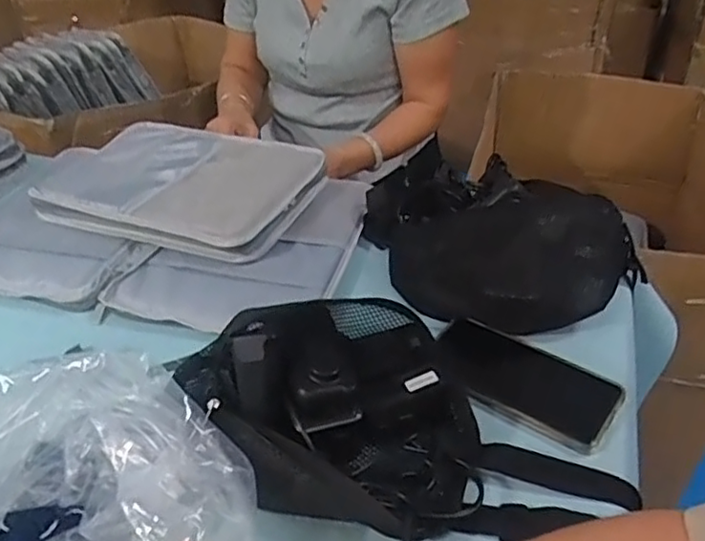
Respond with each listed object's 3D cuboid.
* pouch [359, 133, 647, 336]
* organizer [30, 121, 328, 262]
[{"bbox_3d":[0.129,-0.044,0.642,0.285,0.112,0.175,20,43,26],"label":"pouch"},{"bbox_3d":[-0.226,-0.118,0.794,0.339,0.039,0.227,13,40,18],"label":"organizer"}]

